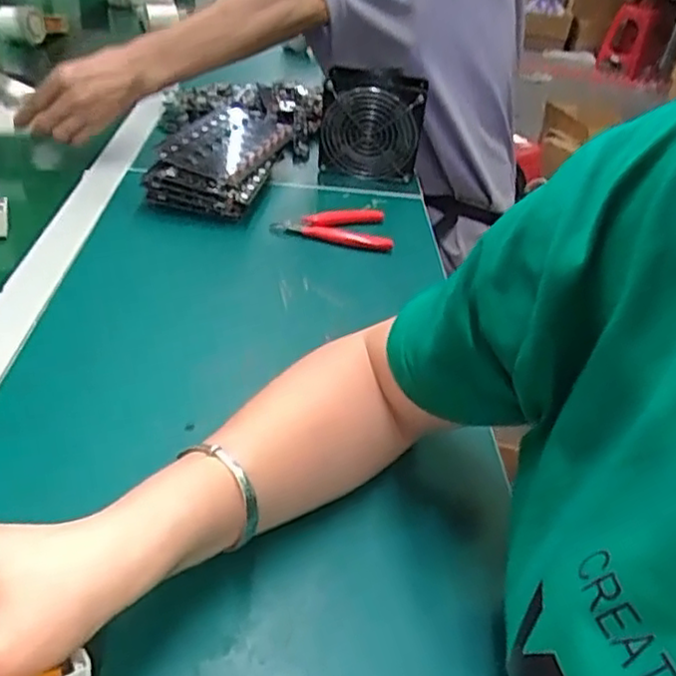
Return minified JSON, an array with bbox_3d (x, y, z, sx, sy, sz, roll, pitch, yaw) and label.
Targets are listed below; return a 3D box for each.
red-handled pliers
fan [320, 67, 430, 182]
[{"bbox_3d":[-0.008,-0.116,0.719,0.120,0.013,0.088,4,35,-8],"label":"red-handled pliers"},{"bbox_3d":[0.040,-0.253,0.822,0.117,0.118,0.042,13,34,5],"label":"fan"}]

